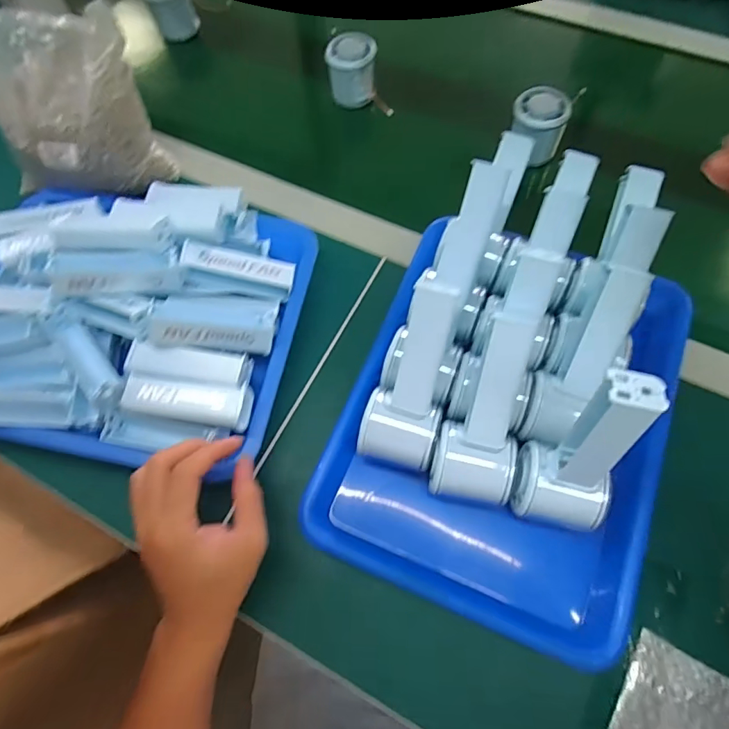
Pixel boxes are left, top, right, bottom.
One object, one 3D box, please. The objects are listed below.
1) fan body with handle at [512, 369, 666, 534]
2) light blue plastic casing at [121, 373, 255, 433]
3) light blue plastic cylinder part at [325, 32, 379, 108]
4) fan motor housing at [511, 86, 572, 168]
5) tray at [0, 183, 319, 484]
[{"bbox_3d":[0.148,0.058,0.322,0.060,0.133,0.086,9,67,7],"label":"fan body with handle"},{"bbox_3d":[-0.148,0.030,0.401,0.100,0.023,0.034,6,67,5],"label":"light blue plastic casing"},{"bbox_3d":[-0.014,-0.353,0.574,0.057,0.057,0.056,-1,66,3],"label":"light blue plastic cylinder part"},{"bbox_3d":[0.190,-0.261,0.525,0.057,0.058,0.054,14,68,9],"label":"fan motor housing"},{"bbox_3d":[-0.220,-0.061,0.443,0.318,0.086,0.285,10,67,7],"label":"tray"}]

